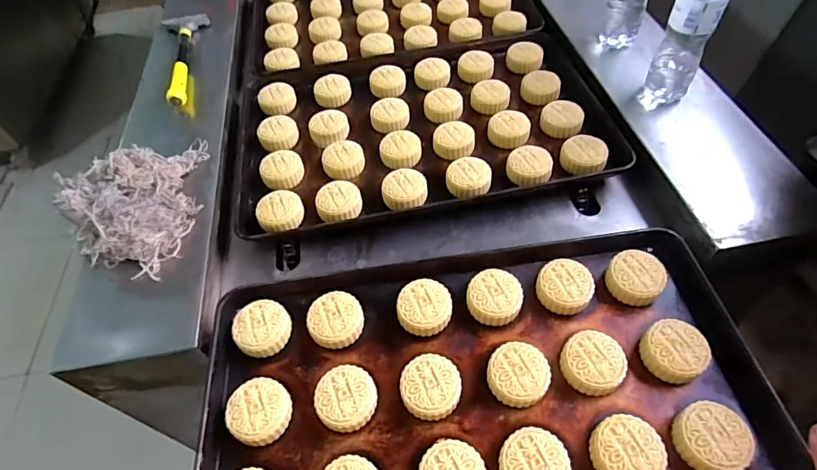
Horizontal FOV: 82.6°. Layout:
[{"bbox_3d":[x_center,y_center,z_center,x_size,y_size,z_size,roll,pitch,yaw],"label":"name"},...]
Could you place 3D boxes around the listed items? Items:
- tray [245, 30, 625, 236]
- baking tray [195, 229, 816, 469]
[{"bbox_3d":[0.010,-0.190,0.788,0.590,0.056,0.394,-12,49,-2],"label":"tray"},{"bbox_3d":[0.079,0.195,0.494,0.579,0.041,0.391,-8,53,-2],"label":"baking tray"}]

